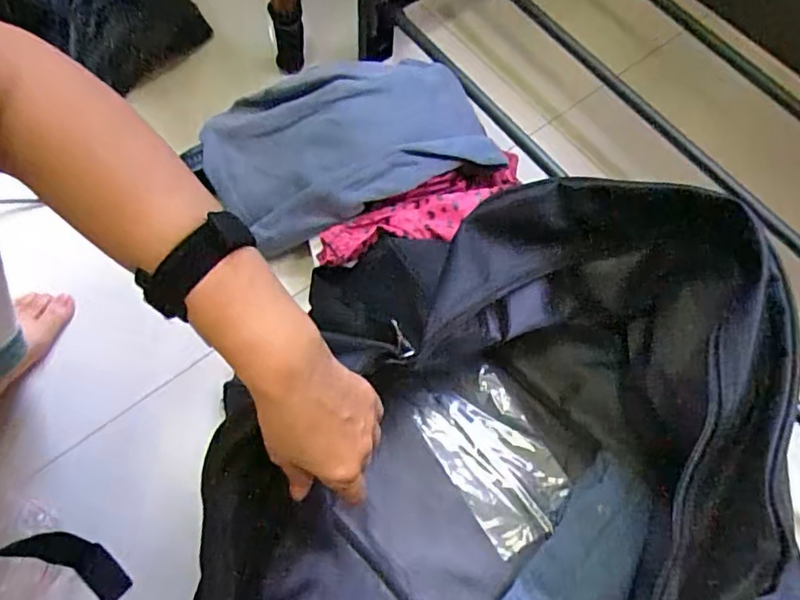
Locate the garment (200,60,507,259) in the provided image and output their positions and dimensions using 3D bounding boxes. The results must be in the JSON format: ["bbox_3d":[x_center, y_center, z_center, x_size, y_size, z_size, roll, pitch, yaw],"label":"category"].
[{"bbox_3d":[-0.055,-0.177,0.629,0.283,0.088,0.166,-22,69,-8],"label":"garment"}]

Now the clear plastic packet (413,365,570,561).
[{"bbox_3d":[0.096,0.158,0.583,0.096,0.012,0.164,-29,70,-11],"label":"clear plastic packet"}]

